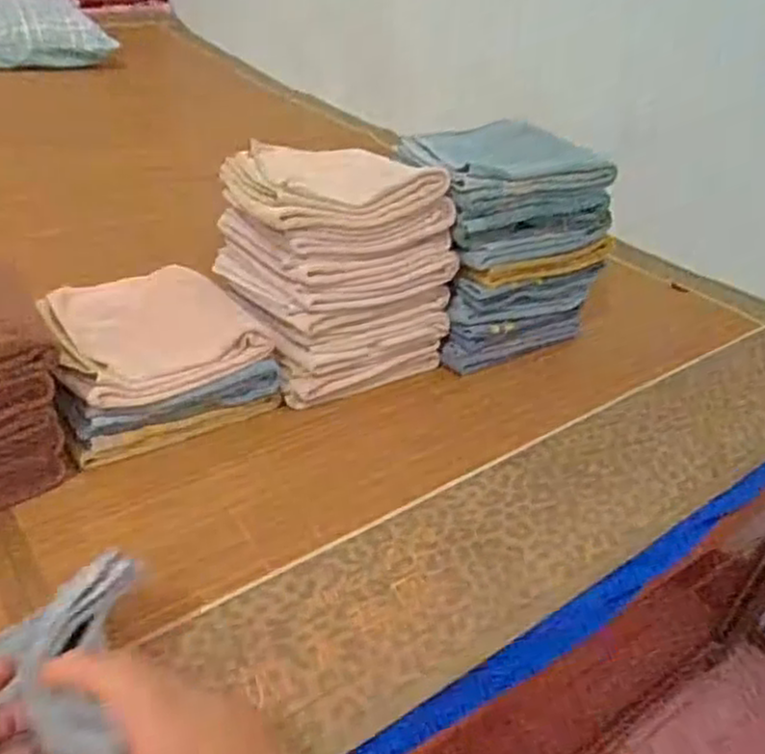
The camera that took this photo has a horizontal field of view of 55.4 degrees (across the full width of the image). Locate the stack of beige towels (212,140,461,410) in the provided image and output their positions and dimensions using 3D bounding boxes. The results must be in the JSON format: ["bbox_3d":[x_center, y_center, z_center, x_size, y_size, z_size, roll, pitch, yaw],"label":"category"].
[{"bbox_3d":[-0.049,-0.111,0.706,0.171,0.186,0.187,-16,41,-29],"label":"stack of beige towels"}]

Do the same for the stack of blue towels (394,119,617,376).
[{"bbox_3d":[0.109,-0.144,0.760,0.172,0.191,0.171,-16,41,-30],"label":"stack of blue towels"}]

